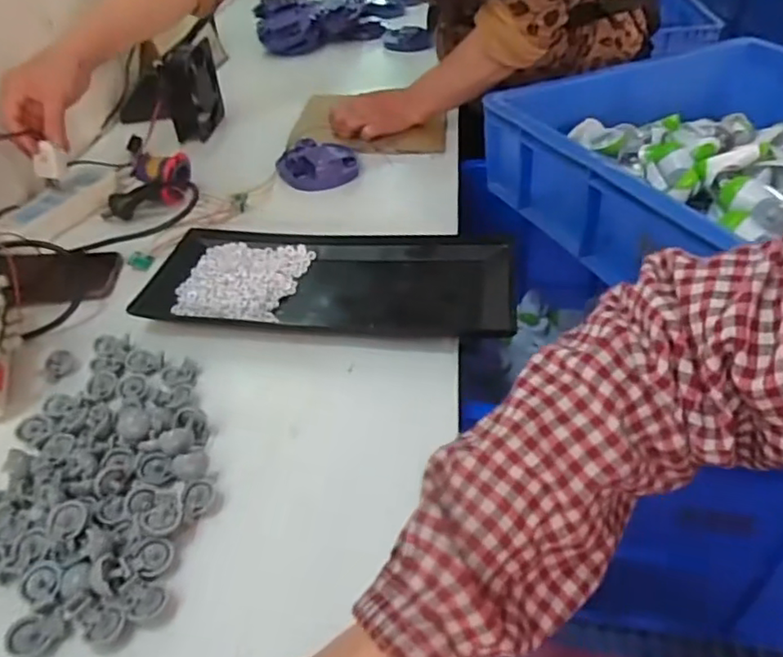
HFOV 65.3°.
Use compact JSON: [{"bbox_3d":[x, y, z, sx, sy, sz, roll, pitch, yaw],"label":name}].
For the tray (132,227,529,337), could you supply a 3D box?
[{"bbox_3d":[-0.060,-0.045,0.606,0.355,0.027,0.155,3,40,8],"label":"tray"}]

